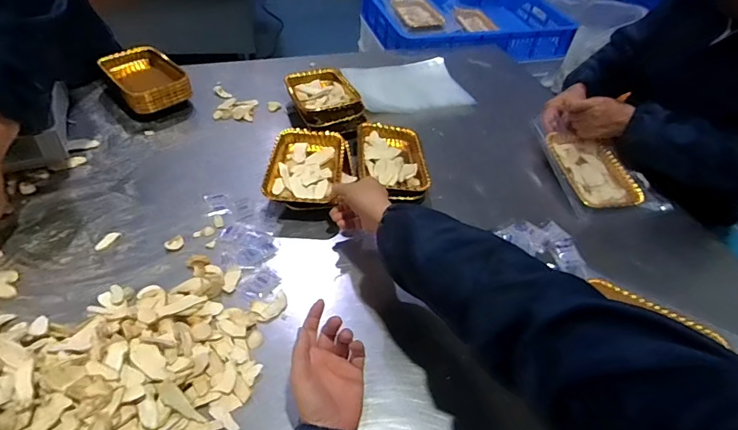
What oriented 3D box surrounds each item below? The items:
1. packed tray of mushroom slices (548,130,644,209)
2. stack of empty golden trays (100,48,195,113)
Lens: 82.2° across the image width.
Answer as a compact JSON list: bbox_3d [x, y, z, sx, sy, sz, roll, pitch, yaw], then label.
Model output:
[{"bbox_3d":[0.421,-0.081,0.791,0.113,0.038,0.174,-4,48,-10],"label":"packed tray of mushroom slices"},{"bbox_3d":[-0.460,-0.275,0.874,0.124,0.063,0.185,-32,58,-31],"label":"stack of empty golden trays"}]

